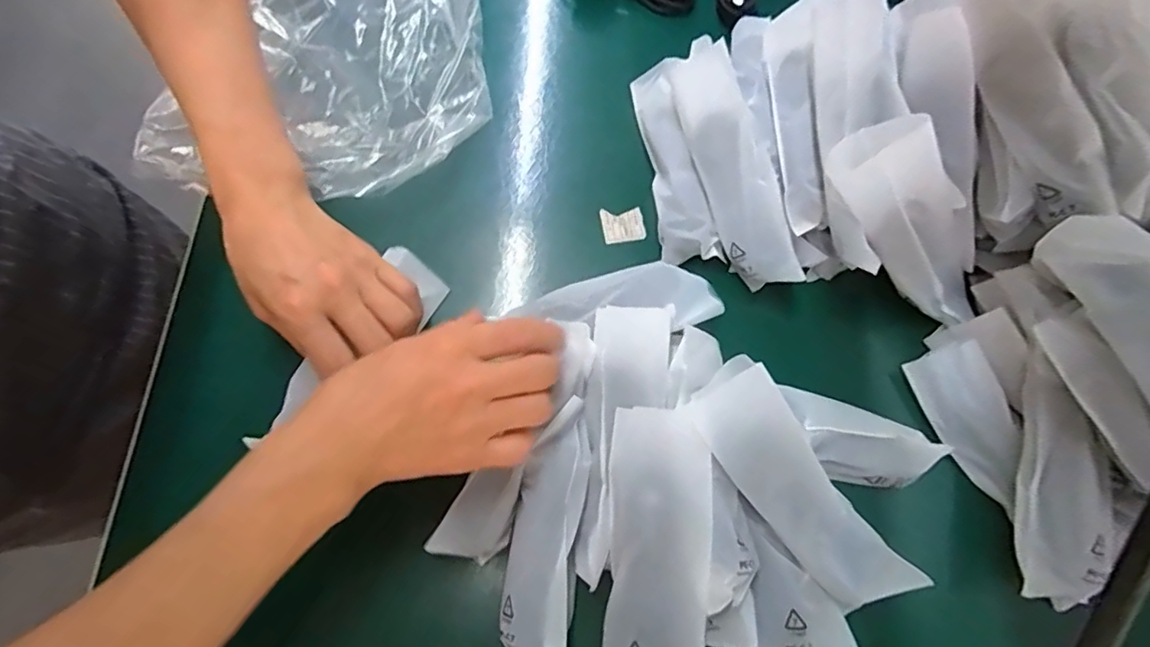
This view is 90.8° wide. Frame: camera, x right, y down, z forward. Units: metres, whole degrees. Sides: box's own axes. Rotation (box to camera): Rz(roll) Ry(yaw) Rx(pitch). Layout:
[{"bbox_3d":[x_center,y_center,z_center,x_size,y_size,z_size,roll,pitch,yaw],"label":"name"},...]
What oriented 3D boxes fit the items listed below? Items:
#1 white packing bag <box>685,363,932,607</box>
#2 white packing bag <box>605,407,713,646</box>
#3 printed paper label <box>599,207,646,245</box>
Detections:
[{"bbox_3d":[0.121,0.092,0.309,0.045,0.020,0.143,-39,89,-10],"label":"white packing bag"},{"bbox_3d":[0.044,0.123,0.300,0.051,0.023,0.151,3,73,2],"label":"white packing bag"},{"bbox_3d":[0.034,-0.070,0.406,0.030,0.004,0.024,-7,82,0],"label":"printed paper label"}]

